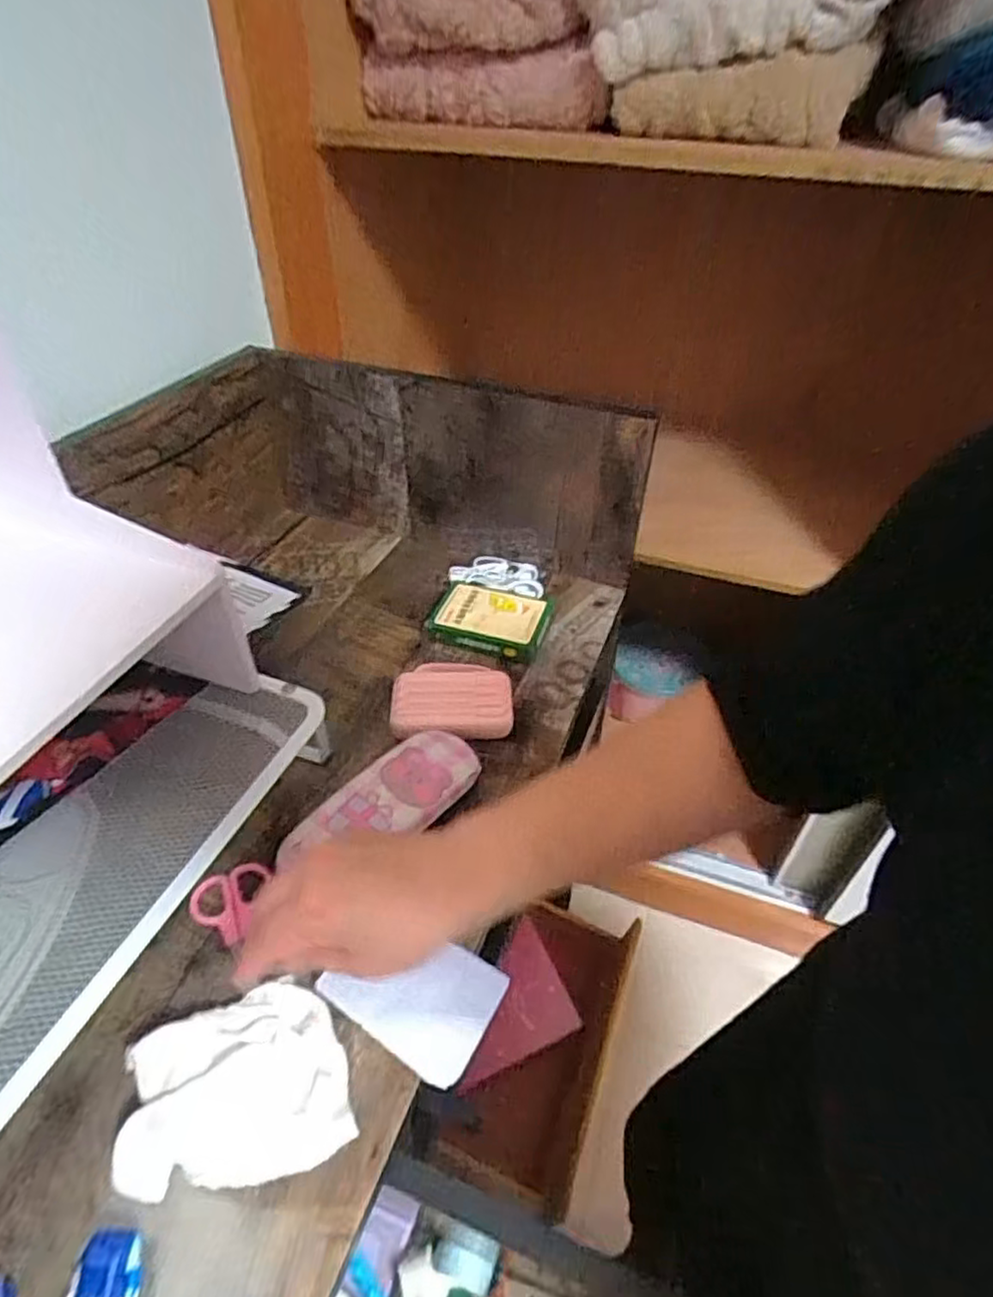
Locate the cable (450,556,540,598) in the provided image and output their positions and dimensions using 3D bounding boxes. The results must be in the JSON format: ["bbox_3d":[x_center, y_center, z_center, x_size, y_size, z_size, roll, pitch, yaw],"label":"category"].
[{"bbox_3d":[0.006,-0.079,0.720,0.103,0.010,0.057,19,45,18],"label":"cable"}]

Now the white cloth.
[{"bbox_3d":[-0.138,0.233,0.361,0.110,0.027,0.087,-9,43,-11],"label":"white cloth"}]

